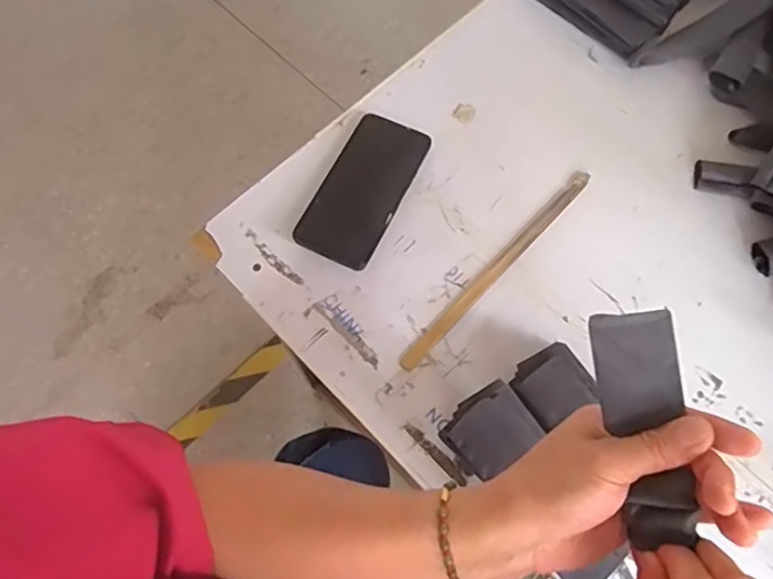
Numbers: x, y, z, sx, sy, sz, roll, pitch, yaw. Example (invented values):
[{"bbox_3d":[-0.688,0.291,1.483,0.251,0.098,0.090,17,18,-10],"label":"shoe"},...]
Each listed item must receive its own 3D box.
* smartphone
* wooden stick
[{"bbox_3d":[-0.022,-0.101,0.599,0.078,0.013,0.161,24,72,10],"label":"smartphone"},{"bbox_3d":[0.108,-0.023,0.574,0.017,0.004,0.265,41,76,15],"label":"wooden stick"}]

